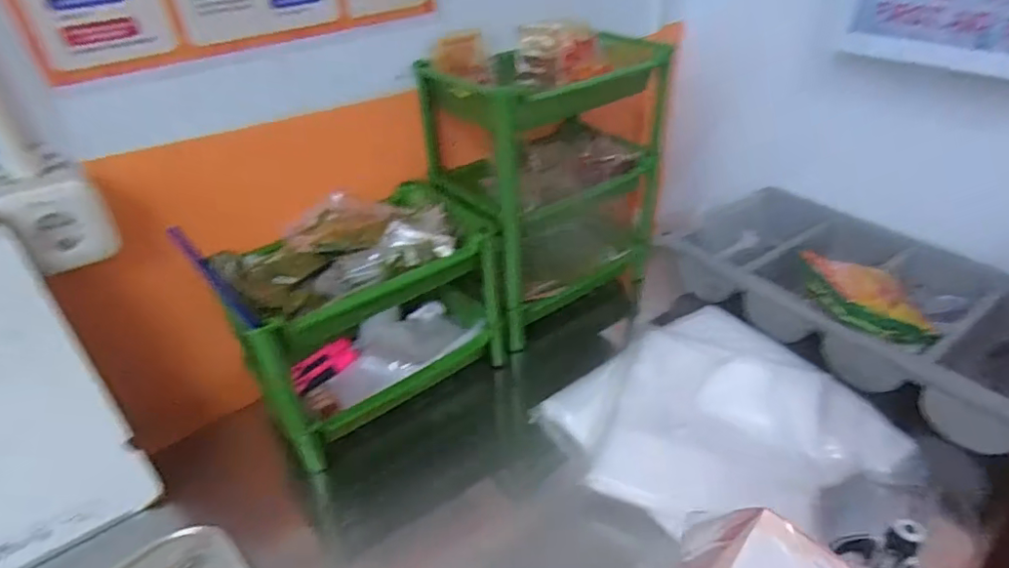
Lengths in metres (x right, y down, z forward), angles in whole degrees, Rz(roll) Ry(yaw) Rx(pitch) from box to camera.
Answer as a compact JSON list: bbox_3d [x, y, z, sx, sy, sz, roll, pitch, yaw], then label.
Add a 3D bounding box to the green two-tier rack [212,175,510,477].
[{"bbox_3d":[-0.174,0.028,0.709,0.297,0.201,0.202,-25,42,-28],"label":"green two-tier rack"}]

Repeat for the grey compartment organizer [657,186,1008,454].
[{"bbox_3d":[0.493,0.013,0.786,0.267,0.115,0.502,-24,41,-27],"label":"grey compartment organizer"}]

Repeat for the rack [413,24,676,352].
[{"bbox_3d":[0.062,-0.129,0.831,0.296,0.388,0.199,-26,42,-29],"label":"rack"}]

